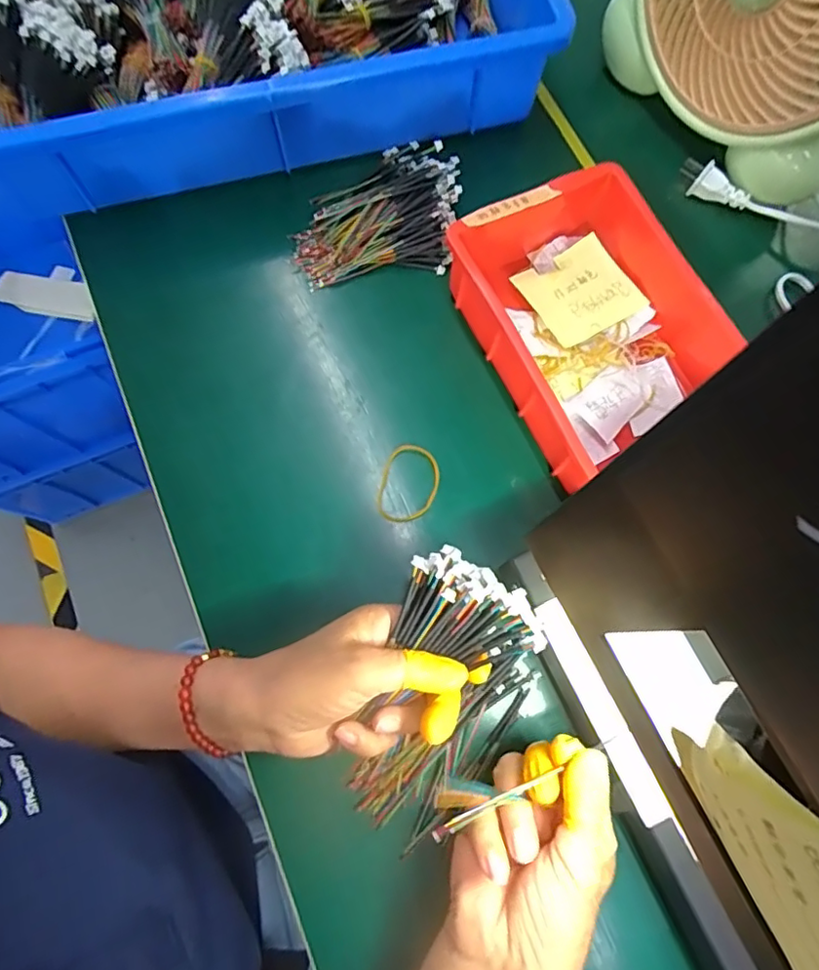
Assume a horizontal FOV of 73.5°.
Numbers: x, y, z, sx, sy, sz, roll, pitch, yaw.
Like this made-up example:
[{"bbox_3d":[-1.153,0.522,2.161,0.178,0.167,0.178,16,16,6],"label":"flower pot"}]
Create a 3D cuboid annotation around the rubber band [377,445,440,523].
[{"bbox_3d":[0.000,0.000,0.371,0.038,0.004,0.054,12,75,3],"label":"rubber band"}]

